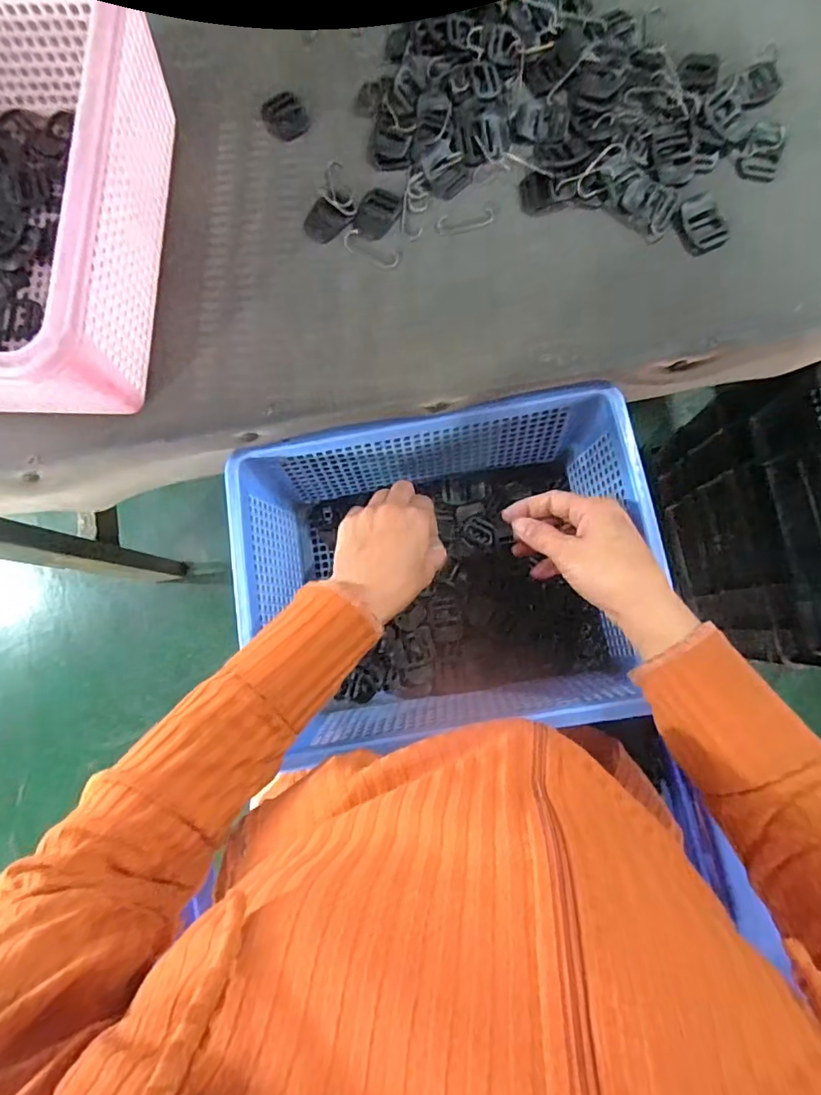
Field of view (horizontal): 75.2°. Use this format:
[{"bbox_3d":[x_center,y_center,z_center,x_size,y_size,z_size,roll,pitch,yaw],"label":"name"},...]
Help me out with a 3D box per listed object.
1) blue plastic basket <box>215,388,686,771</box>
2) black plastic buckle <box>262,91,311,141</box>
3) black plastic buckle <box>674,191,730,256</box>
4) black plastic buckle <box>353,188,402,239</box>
[{"bbox_3d":[0.024,0.018,0.422,0.291,0.107,0.228,-8,82,1],"label":"blue plastic basket"},{"bbox_3d":[-0.096,-0.332,0.409,0.030,0.004,0.038,-29,82,-2],"label":"black plastic buckle"},{"bbox_3d":[0.207,-0.230,0.379,0.032,0.009,0.037,-29,82,-2],"label":"black plastic buckle"},{"bbox_3d":[-0.025,-0.246,0.391,0.028,0.004,0.041,29,84,5],"label":"black plastic buckle"}]

